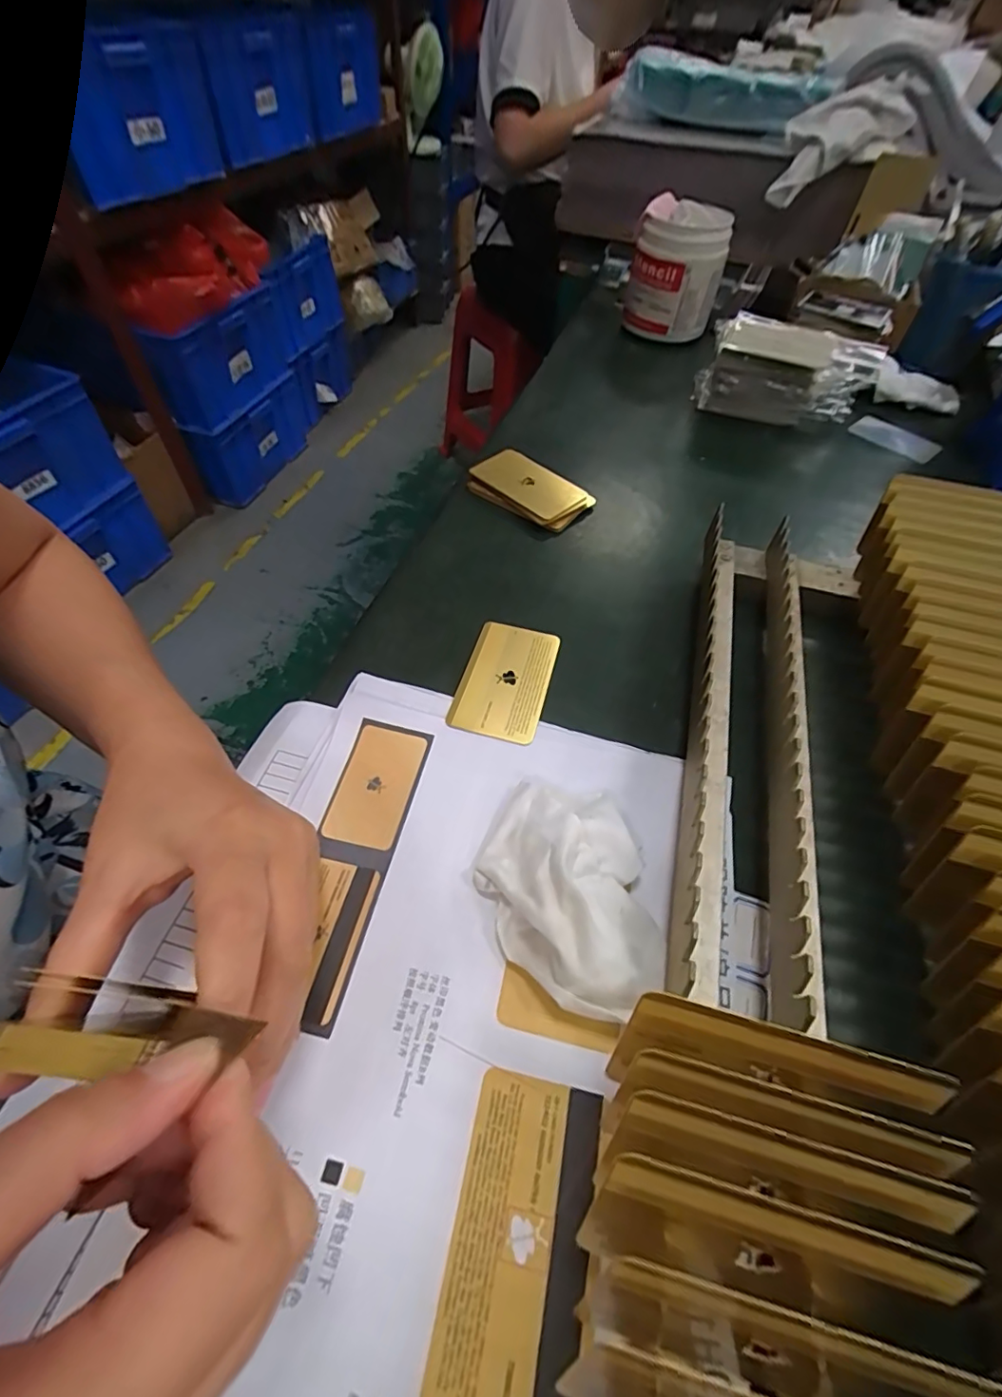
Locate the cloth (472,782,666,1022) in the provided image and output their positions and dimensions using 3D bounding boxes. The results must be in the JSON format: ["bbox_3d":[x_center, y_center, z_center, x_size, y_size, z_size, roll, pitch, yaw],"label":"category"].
[{"bbox_3d":[0.028,0.083,0.233,0.071,0.028,0.094,-1,54,-4],"label":"cloth"}]

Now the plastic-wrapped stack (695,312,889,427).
[{"bbox_3d":[0.267,-0.308,0.512,0.148,0.069,0.079,20,56,12],"label":"plastic-wrapped stack"}]

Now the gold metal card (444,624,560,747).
[{"bbox_3d":[0.003,-0.012,0.316,0.050,0.005,0.085,13,54,6],"label":"gold metal card"}]

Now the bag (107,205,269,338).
[{"bbox_3d":[-0.775,-1.077,1.345,0.201,0.138,0.429,11,54,5],"label":"bag"}]

